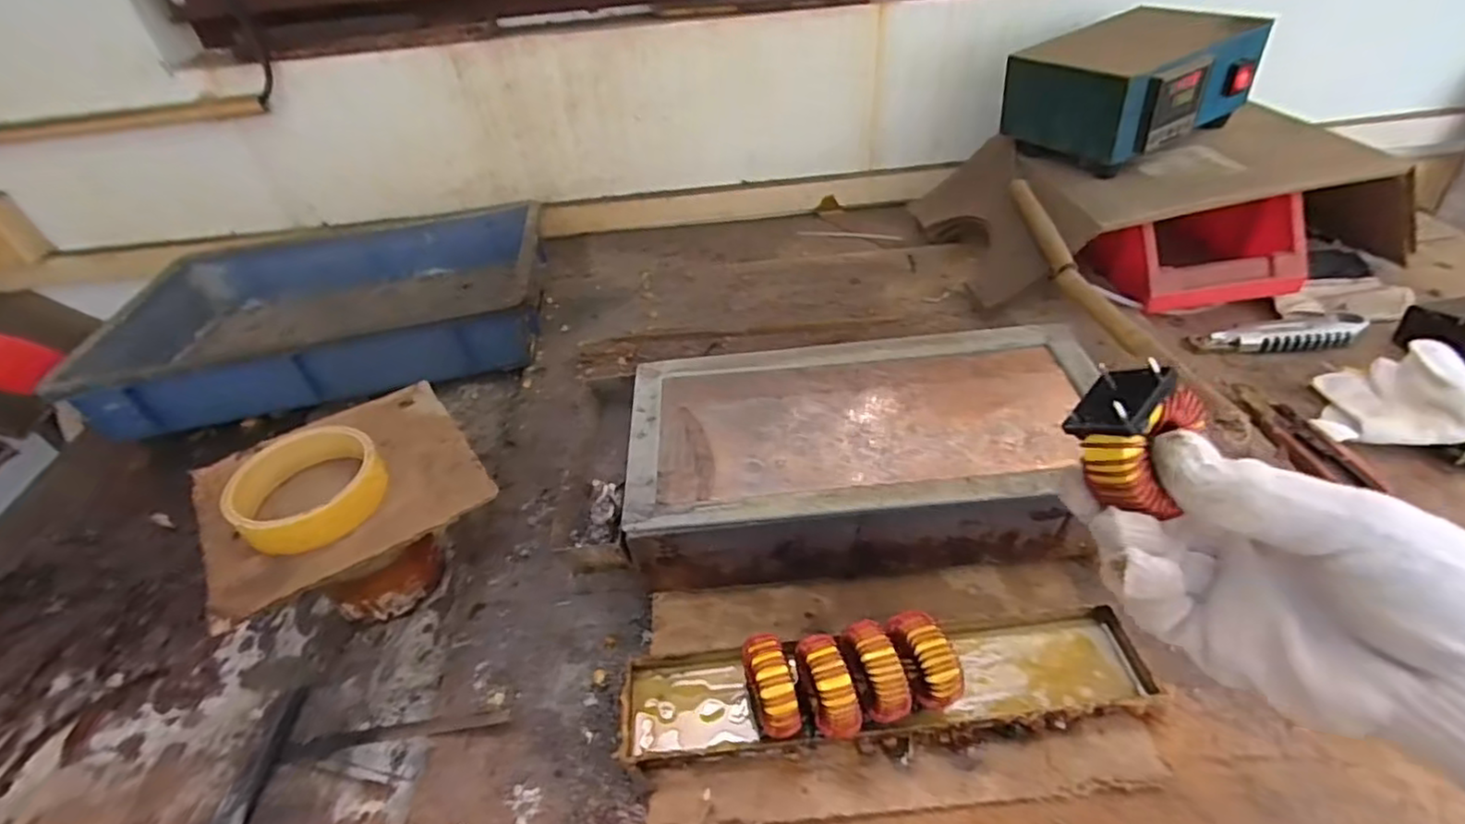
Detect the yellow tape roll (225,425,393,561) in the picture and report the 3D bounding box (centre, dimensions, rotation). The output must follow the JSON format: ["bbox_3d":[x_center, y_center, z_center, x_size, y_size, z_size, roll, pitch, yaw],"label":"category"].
[{"bbox_3d":[-0.270,0.047,0.409,0.087,0.026,0.083,-3,42,3],"label":"yellow tape roll"}]

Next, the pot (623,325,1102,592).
[{"bbox_3d":[0.089,0.034,0.468,0.315,0.091,0.179,-3,42,3],"label":"pot"}]

